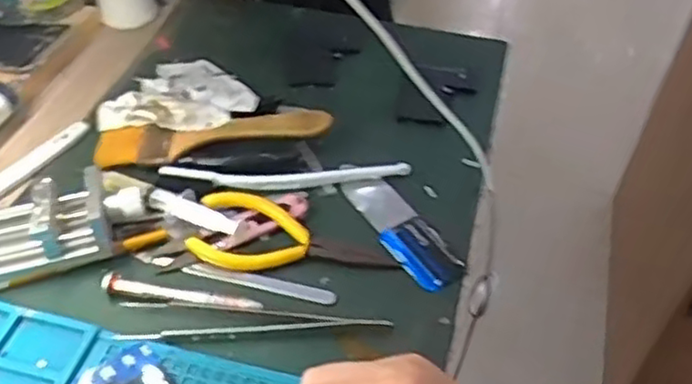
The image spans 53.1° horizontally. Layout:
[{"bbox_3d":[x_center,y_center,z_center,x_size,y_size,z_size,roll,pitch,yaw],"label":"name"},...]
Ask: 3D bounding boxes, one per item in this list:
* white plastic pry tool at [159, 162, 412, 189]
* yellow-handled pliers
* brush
[{"bbox_3d":[-0.041,-0.012,0.480,0.170,0.007,0.017,0,46,-3],"label":"white plastic pry tool"},{"bbox_3d":[-0.033,0.030,0.436,0.127,0.019,0.051,12,46,8],"label":"yellow-handled pliers"},{"bbox_3d":[-0.097,-0.044,0.500,0.165,0.027,0.045,-5,46,-8],"label":"brush"}]

